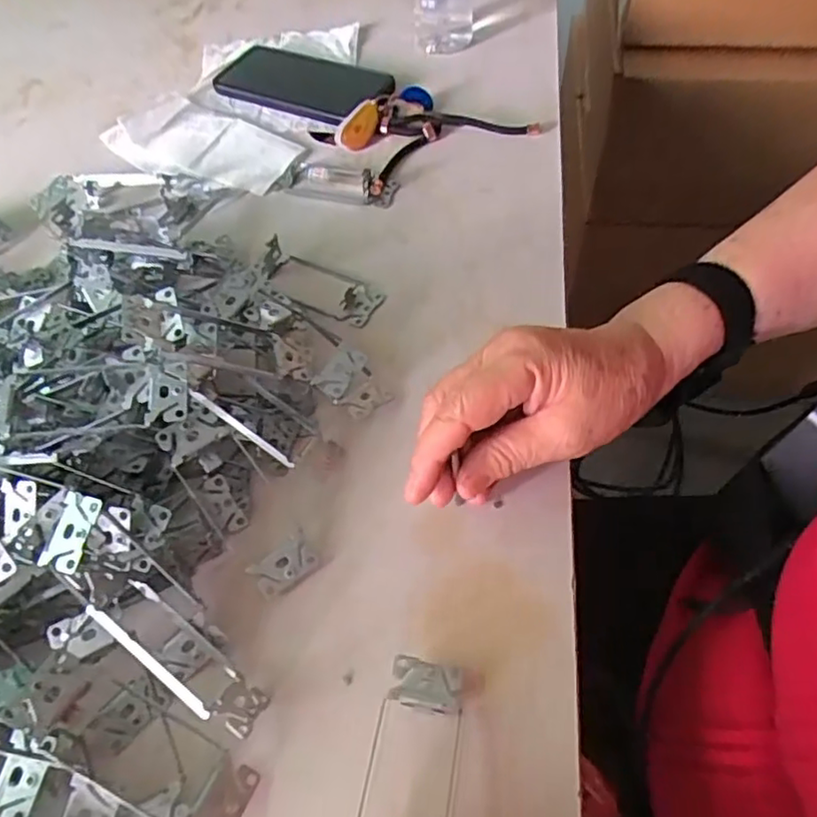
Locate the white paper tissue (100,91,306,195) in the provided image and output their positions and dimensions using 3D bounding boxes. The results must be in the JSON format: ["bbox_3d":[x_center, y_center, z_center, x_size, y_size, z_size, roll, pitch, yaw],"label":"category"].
[{"bbox_3d":[-0.180,-0.235,0.545,0.184,0.021,0.085,26,62,20],"label":"white paper tissue"}]

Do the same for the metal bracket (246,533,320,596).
[{"bbox_3d":[-0.065,0.083,0.330,0.033,0.011,0.019,-37,61,-19],"label":"metal bracket"}]

